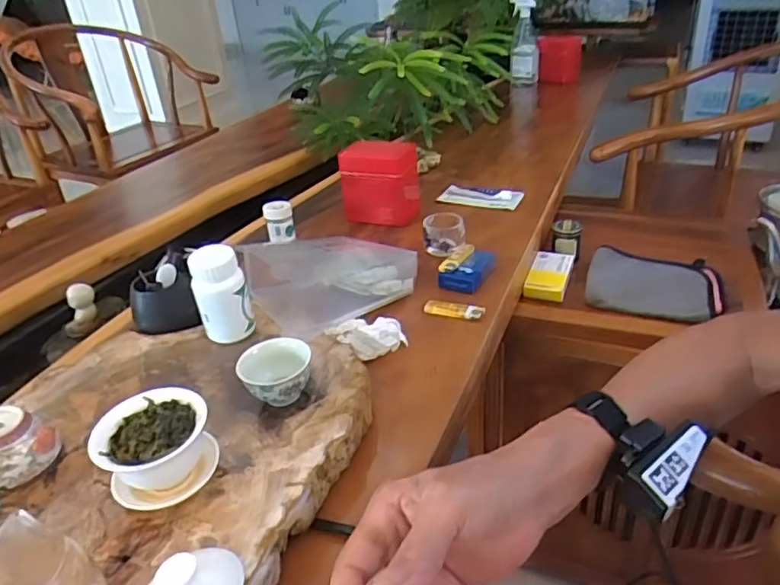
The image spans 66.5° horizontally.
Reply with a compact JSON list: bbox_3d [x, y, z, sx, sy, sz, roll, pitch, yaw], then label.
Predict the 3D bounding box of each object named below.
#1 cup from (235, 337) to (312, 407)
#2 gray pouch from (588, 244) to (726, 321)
[{"bbox_3d":[-0.115,0.085,0.606,0.071,0.044,0.068,-3,32,2],"label":"cup"},{"bbox_3d":[0.409,-0.021,0.922,0.187,0.027,0.185,10,34,21],"label":"gray pouch"}]

